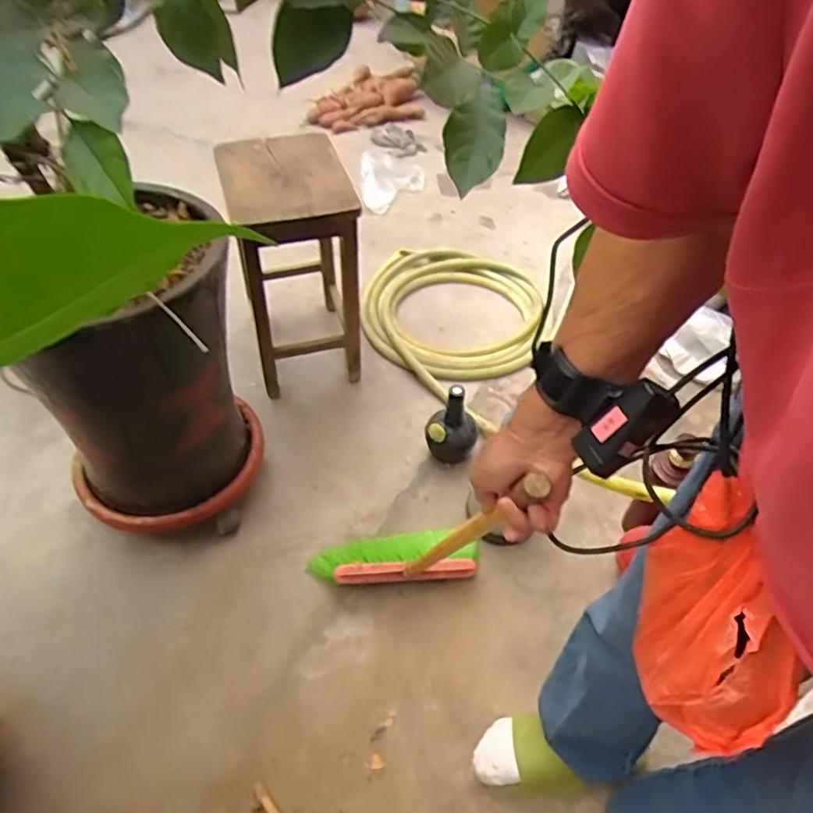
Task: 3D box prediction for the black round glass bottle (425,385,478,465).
[{"bbox_3d":[0.090,0.039,1.233,0.100,0.173,0.085,6,46,0],"label":"black round glass bottle"}]

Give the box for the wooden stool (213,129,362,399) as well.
[{"bbox_3d":[-0.241,-0.304,1.386,0.238,0.444,0.353,-11,49,-16],"label":"wooden stool"}]

